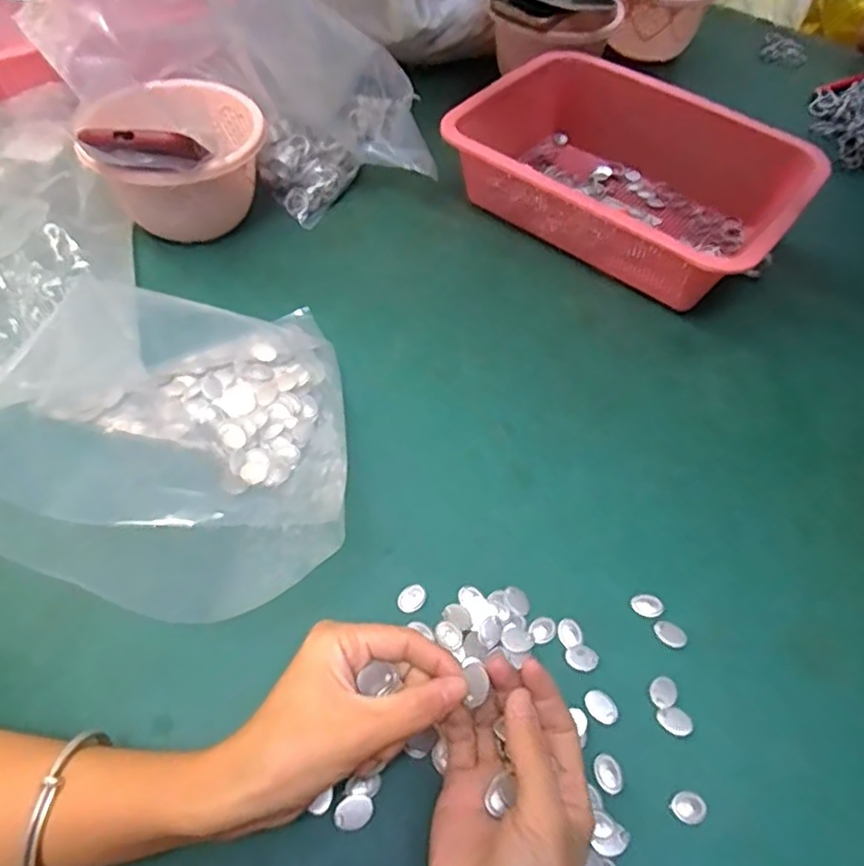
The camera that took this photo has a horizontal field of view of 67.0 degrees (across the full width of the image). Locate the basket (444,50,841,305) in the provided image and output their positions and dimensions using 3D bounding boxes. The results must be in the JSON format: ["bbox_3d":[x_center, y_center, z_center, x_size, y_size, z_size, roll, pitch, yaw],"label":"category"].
[{"bbox_3d":[0.184,-0.239,0.618,0.298,0.087,0.227,35,58,20],"label":"basket"}]

